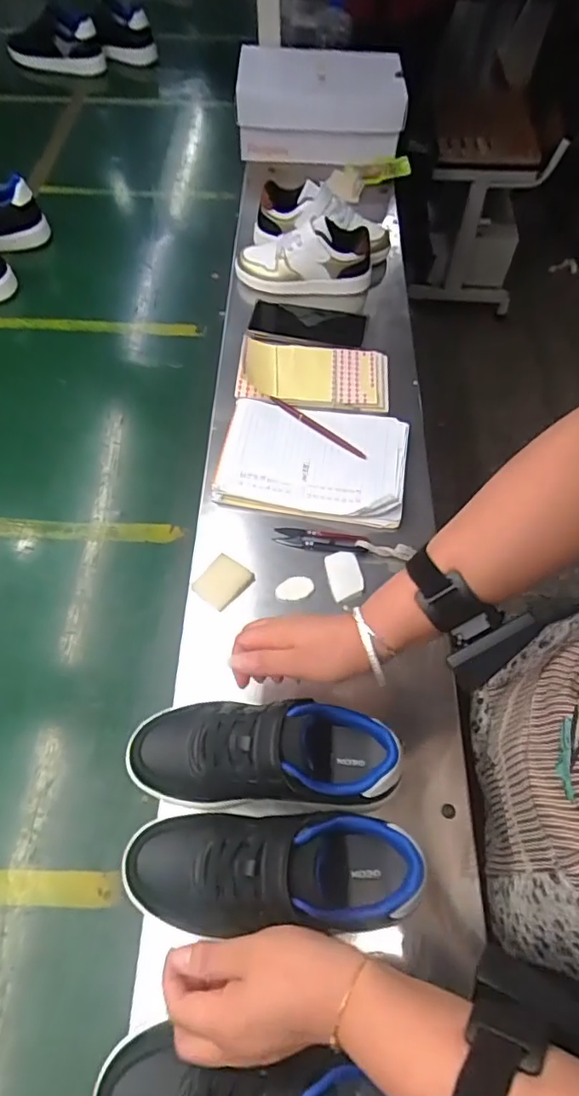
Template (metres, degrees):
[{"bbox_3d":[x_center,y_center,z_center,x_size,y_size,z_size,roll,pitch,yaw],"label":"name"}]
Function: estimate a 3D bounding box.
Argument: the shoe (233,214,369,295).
[{"bbox_3d":[0.021,-0.425,0.816,0.194,0.084,0.078,2,59,1],"label":"shoe"}]

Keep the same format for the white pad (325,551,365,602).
[{"bbox_3d":[0.058,0.028,0.595,0.034,0.005,0.055,-7,60,-5],"label":"white pad"}]

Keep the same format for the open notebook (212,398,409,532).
[{"bbox_3d":[0.027,-0.107,0.660,0.214,0.022,0.153,9,60,4],"label":"open notebook"}]

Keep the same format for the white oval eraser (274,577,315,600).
[{"bbox_3d":[0.006,0.042,0.587,0.040,0.005,0.023,-14,61,-9],"label":"white oval eraser"}]

